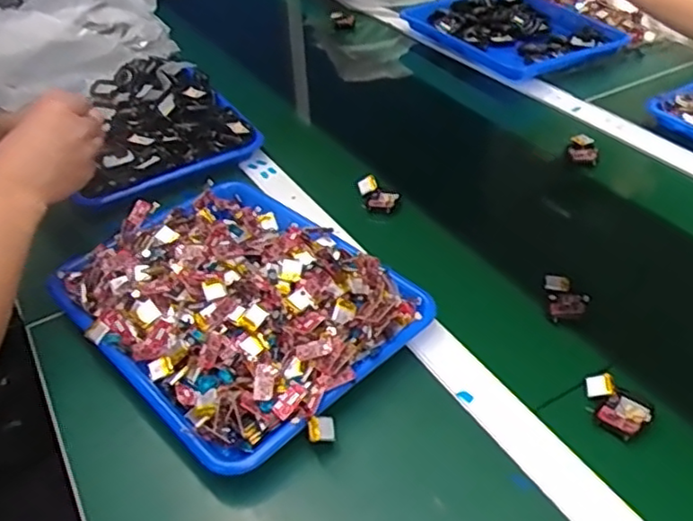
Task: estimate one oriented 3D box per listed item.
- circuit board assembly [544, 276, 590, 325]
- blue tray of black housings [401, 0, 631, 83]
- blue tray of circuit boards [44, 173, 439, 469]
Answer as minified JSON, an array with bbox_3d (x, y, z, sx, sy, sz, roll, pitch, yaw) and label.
[{"bbox_3d":[0.210,0.036,0.610,0.039,0.008,0.047,-1,56,5],"label":"circuit board assembly"},{"bbox_3d":[0.267,-0.395,1.076,0.229,0.040,0.339,-24,42,-22],"label":"blue tray of black housings"},{"bbox_3d":[-0.108,0.028,0.618,0.251,0.056,0.330,-32,46,-29],"label":"blue tray of circuit boards"}]

